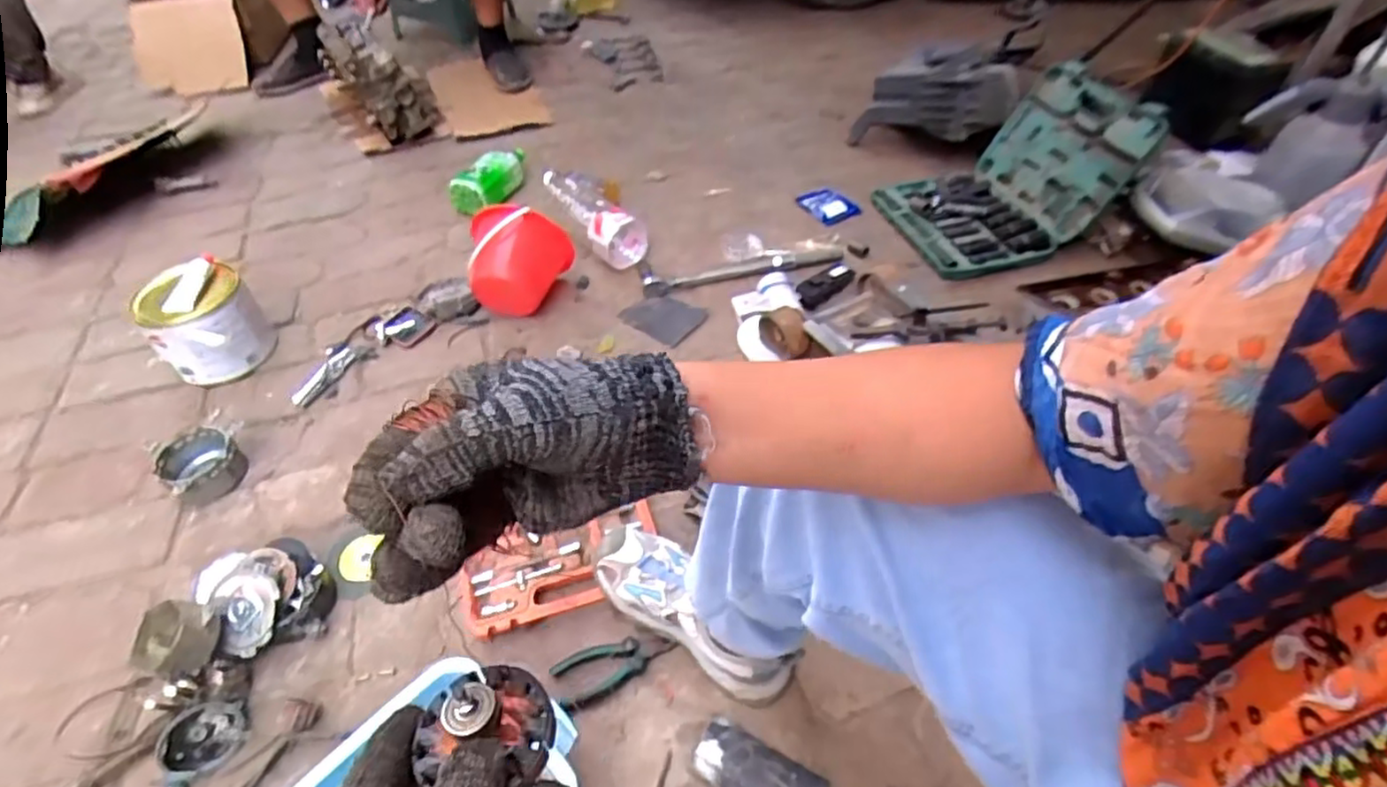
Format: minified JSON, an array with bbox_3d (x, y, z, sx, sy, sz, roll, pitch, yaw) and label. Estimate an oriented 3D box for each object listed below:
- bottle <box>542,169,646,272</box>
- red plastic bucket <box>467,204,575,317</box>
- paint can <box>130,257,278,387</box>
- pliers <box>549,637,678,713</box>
[{"bbox_3d":[-0.215,-0.385,1.410,0.118,0.090,0.322,-30,52,-22],"label":"bottle"},{"bbox_3d":[-0.320,-0.233,1.209,0.148,0.161,0.158,22,51,19],"label":"red plastic bucket"},{"bbox_3d":[-0.780,-0.102,1.112,0.160,0.154,0.158,-34,54,-25],"label":"paint can"},{"bbox_3d":[-0.095,0.314,0.808,0.142,0.019,0.057,-23,64,-24],"label":"pliers"}]

